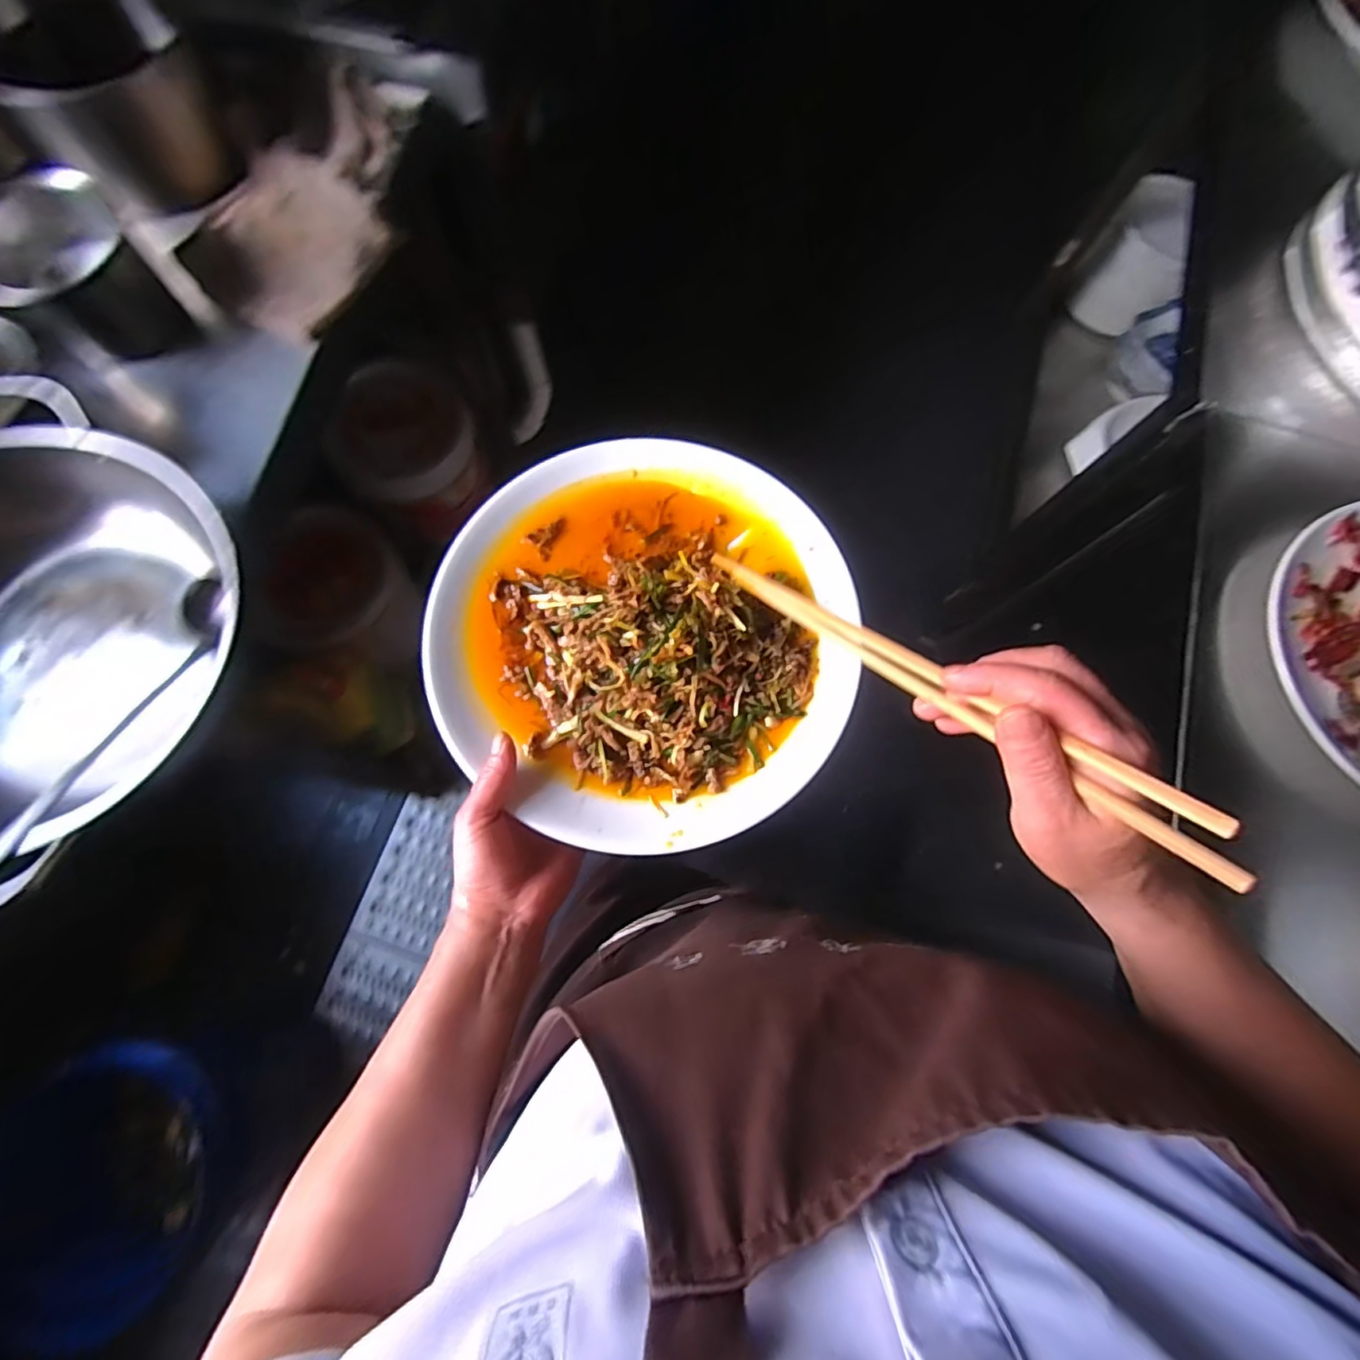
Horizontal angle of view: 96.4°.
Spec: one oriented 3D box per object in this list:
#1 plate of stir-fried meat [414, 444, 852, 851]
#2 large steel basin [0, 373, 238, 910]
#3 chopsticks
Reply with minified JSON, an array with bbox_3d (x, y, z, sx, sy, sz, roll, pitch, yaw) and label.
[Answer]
[{"bbox_3d":[-0.025,-0.036,0.424,0.280,0.042,0.288,0,67,0],"label":"plate of stir-fried meat"},{"bbox_3d":[-0.500,-0.027,0.472,0.329,0.131,0.320,0,67,0],"label":"large steel basin"},{"bbox_3d":[0.115,-0.007,0.311,0.011,0.021,0.300,-36,45,-14],"label":"chopsticks"}]

